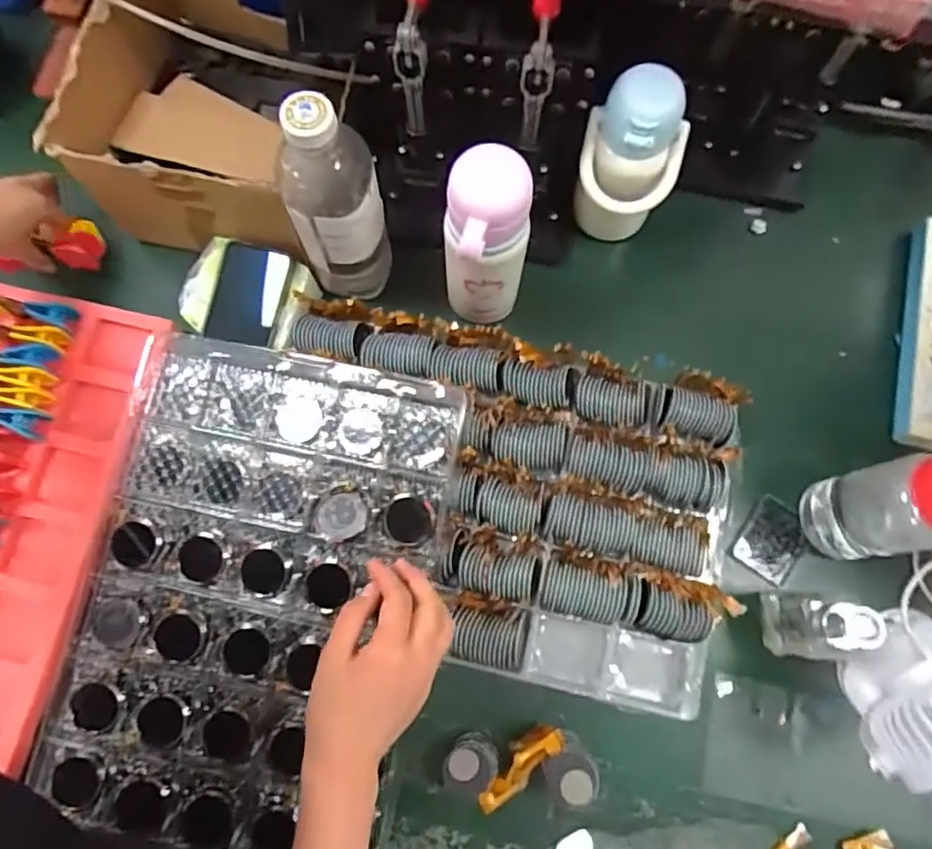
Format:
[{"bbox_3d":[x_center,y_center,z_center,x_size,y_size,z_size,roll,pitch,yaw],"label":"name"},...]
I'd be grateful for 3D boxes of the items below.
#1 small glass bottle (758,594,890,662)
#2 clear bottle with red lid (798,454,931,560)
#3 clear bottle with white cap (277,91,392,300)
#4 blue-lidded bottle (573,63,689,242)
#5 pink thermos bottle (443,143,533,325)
[{"bbox_3d":[0.300,0.174,0.530,0.042,0.113,0.060,3,76,1],"label":"small glass bottle"},{"bbox_3d":[0.364,0.074,0.531,0.062,0.178,0.077,-6,76,-1],"label":"clear bottle with red lid"},{"bbox_3d":[-0.115,-0.186,0.561,0.084,0.231,0.088,-21,77,-5],"label":"clear bottle with white cap"},{"bbox_3d":[0.152,-0.243,0.593,0.091,0.169,0.073,23,78,6],"label":"blue-lidded bottle"},{"bbox_3d":[0.016,-0.160,0.549,0.068,0.190,0.060,-1,76,0],"label":"pink thermos bottle"}]

